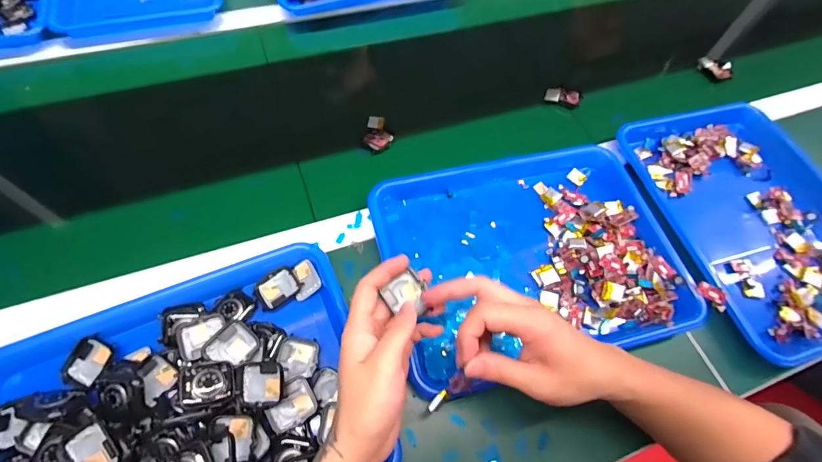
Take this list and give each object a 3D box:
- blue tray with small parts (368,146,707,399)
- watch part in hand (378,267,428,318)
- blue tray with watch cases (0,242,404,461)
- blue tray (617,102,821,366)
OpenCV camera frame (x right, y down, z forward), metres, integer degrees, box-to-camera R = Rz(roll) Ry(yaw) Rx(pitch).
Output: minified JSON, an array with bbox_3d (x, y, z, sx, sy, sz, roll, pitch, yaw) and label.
[{"bbox_3d":[0.133,0.020,0.439,0.322,0.034,0.246,-12,64,-10],"label":"blue tray with small parts"},{"bbox_3d":[-0.002,0.057,0.340,0.035,0.013,0.038,-32,69,-19],"label":"watch part in hand"},{"bbox_3d":[-0.203,0.157,0.334,0.320,0.052,0.248,-21,66,-14],"label":"blue tray with watch cases"},{"bbox_3d":[0.440,-0.022,0.509,0.255,0.044,0.350,-10,64,-9],"label":"blue tray"}]

